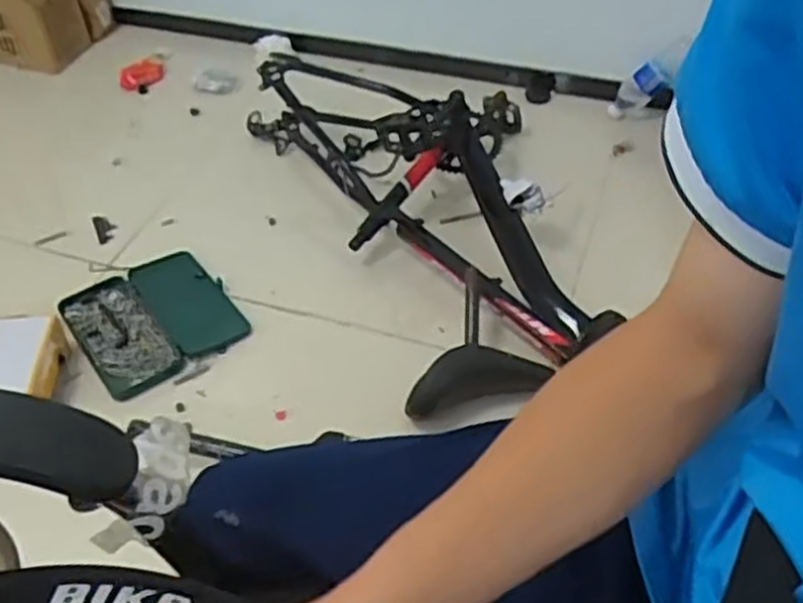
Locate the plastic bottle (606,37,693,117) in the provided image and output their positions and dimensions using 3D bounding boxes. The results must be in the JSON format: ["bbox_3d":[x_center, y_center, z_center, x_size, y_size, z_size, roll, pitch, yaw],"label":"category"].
[{"bbox_3d":[0.522,-0.477,1.657,0.218,0.060,0.078,-46,57,-5],"label":"plastic bottle"}]

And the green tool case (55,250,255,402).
[{"bbox_3d":[-0.408,0.026,1.314,0.245,0.038,0.259,-30,52,-24],"label":"green tool case"}]

